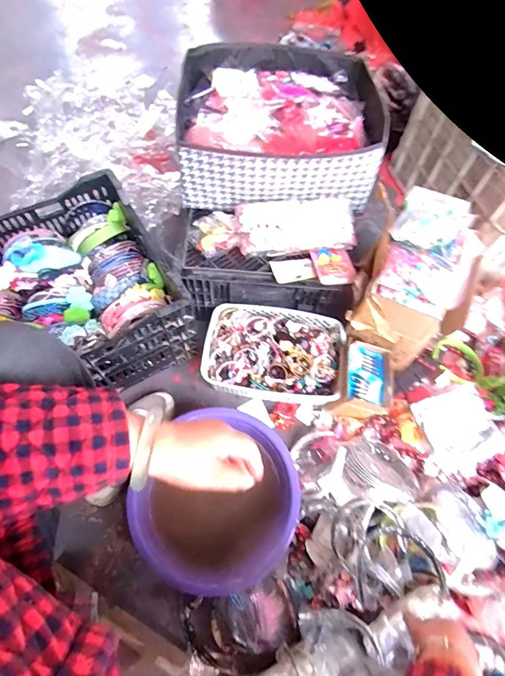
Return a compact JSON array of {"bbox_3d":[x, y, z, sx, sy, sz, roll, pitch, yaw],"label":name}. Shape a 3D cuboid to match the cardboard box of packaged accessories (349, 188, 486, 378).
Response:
[{"bbox_3d":[0.311,-0.108,0.699,0.179,0.236,0.214,22,65,8],"label":"cardboard box of packaged accessories"}]

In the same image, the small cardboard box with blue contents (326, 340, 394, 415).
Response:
[{"bbox_3d":[0.233,0.094,0.772,0.111,0.099,0.142,15,64,5],"label":"small cardboard box with blue contents"}]

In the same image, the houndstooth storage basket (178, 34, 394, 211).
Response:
[{"bbox_3d":[0.054,-0.461,0.800,0.399,0.168,0.366,0,64,-3],"label":"houndstooth storage basket"}]

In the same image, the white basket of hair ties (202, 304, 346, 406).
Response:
[{"bbox_3d":[0.047,0.034,0.811,0.291,0.104,0.206,8,64,2],"label":"white basket of hair ties"}]

